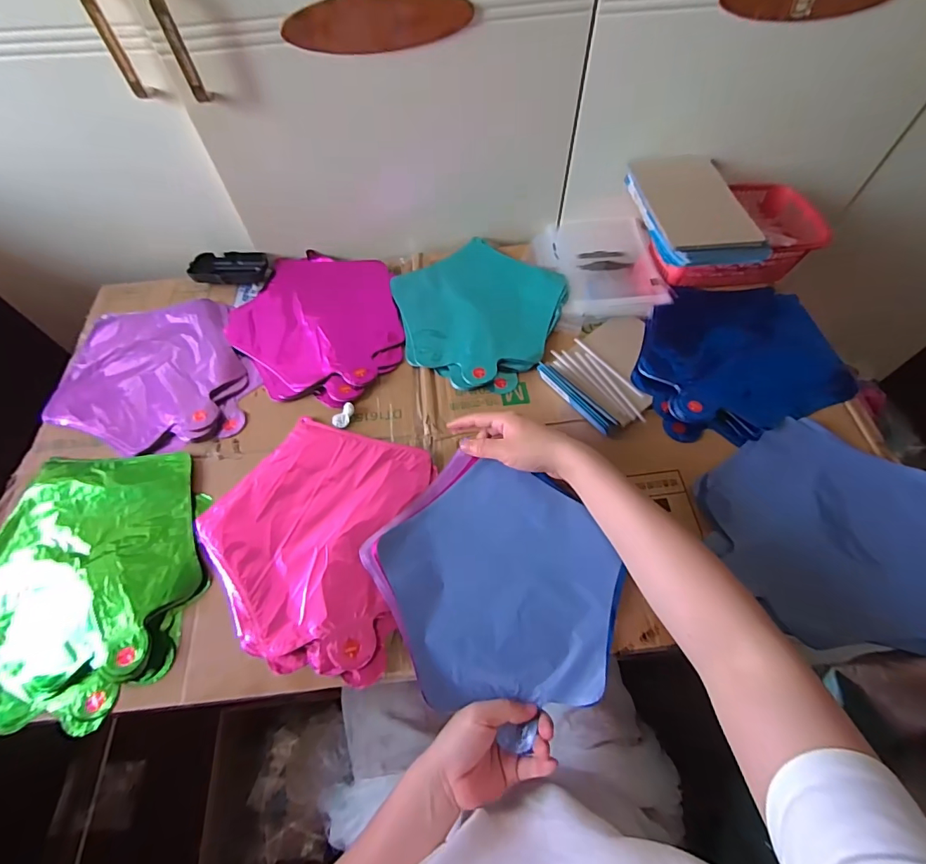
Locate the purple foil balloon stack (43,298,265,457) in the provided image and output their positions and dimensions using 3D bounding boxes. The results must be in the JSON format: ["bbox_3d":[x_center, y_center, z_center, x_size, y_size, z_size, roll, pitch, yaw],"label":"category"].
[{"bbox_3d":[-0.394,-0.077,0.589,0.239,0.018,0.242,-15,62,-7],"label":"purple foil balloon stack"}]

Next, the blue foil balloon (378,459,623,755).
[{"bbox_3d":[0.040,0.152,0.450,0.213,0.038,0.225,-1,61,1],"label":"blue foil balloon"}]

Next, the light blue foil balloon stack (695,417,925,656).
[{"bbox_3d":[0.381,0.110,0.470,0.259,0.033,0.241,-31,65,-15],"label":"light blue foil balloon stack"}]

